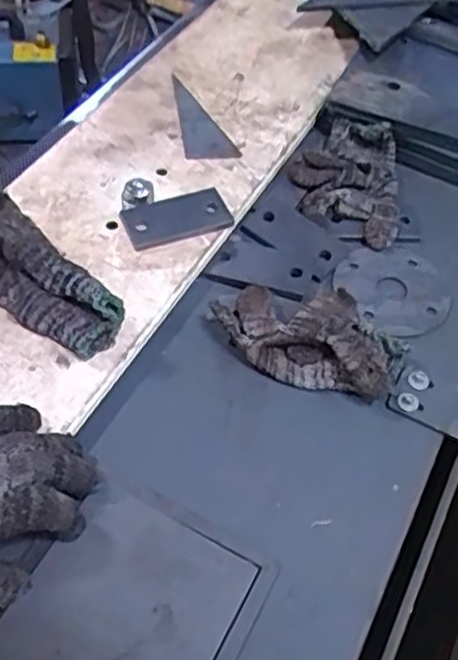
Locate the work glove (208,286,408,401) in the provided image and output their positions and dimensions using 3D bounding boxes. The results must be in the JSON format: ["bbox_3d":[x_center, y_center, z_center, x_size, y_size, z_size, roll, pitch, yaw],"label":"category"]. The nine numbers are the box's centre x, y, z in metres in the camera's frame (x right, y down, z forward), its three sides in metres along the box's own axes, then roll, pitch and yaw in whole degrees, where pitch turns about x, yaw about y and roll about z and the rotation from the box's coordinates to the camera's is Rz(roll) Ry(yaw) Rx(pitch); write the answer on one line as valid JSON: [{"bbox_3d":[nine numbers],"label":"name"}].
[{"bbox_3d":[0.067,0.001,0.600,0.159,0.033,0.089,22,54,13],"label":"work glove"}]

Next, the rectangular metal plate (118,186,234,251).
[{"bbox_3d":[-0.050,-0.106,0.667,0.096,0.008,0.054,-19,64,-13],"label":"rectangular metal plate"}]

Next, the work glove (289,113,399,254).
[{"bbox_3d":[0.129,-0.159,0.727,0.126,0.032,0.148,22,54,14],"label":"work glove"}]

